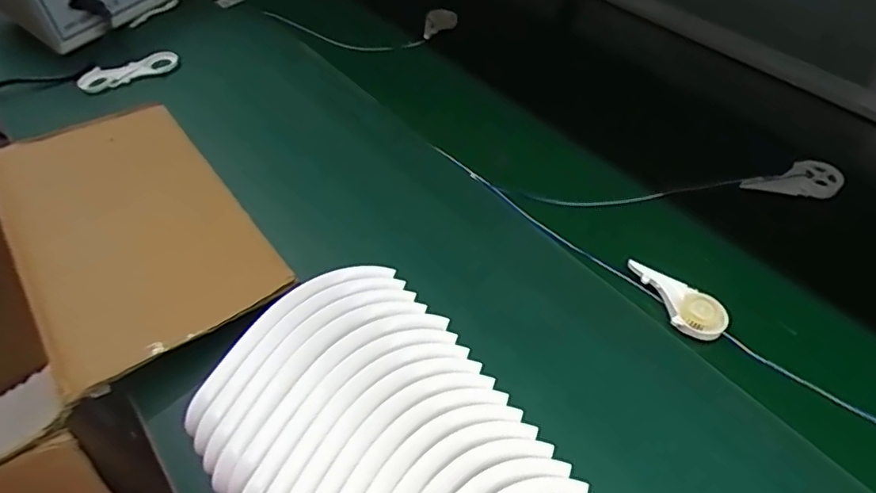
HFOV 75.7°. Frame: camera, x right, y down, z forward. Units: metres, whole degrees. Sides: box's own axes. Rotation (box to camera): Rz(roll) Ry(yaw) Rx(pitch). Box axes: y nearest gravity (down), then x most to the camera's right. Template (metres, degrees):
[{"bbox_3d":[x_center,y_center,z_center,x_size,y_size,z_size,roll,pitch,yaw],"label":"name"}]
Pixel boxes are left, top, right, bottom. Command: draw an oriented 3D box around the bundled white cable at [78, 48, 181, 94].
[{"bbox_3d":[-0.446,-0.251,0.809,0.138,0.038,0.021,-16,51,-8],"label":"bundled white cable"}]

